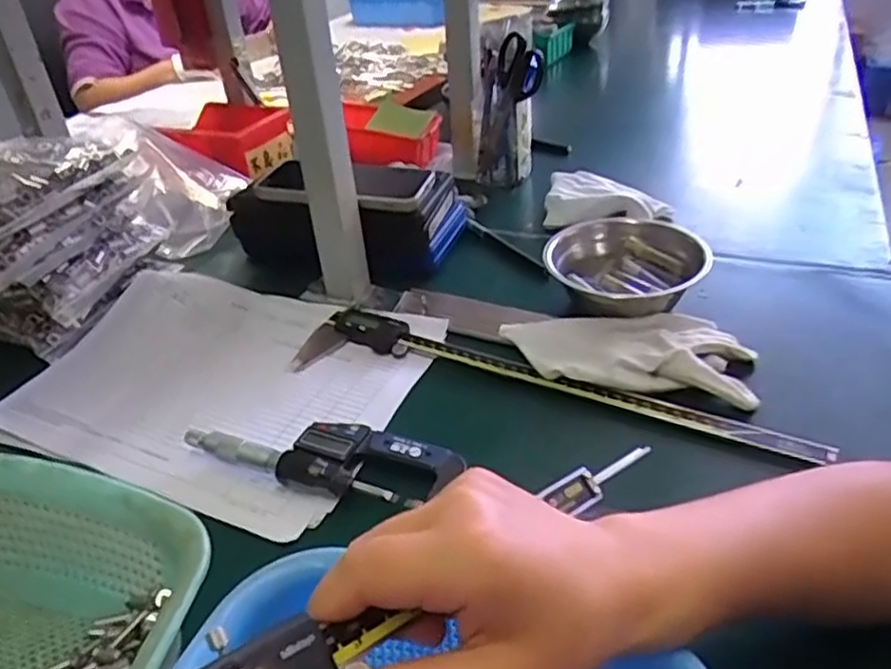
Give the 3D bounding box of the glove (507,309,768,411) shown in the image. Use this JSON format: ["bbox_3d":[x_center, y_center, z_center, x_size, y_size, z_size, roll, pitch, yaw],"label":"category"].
[{"bbox_3d":[0.136,0.008,0.524,0.178,0.022,0.088,5,35,15],"label":"glove"}]

